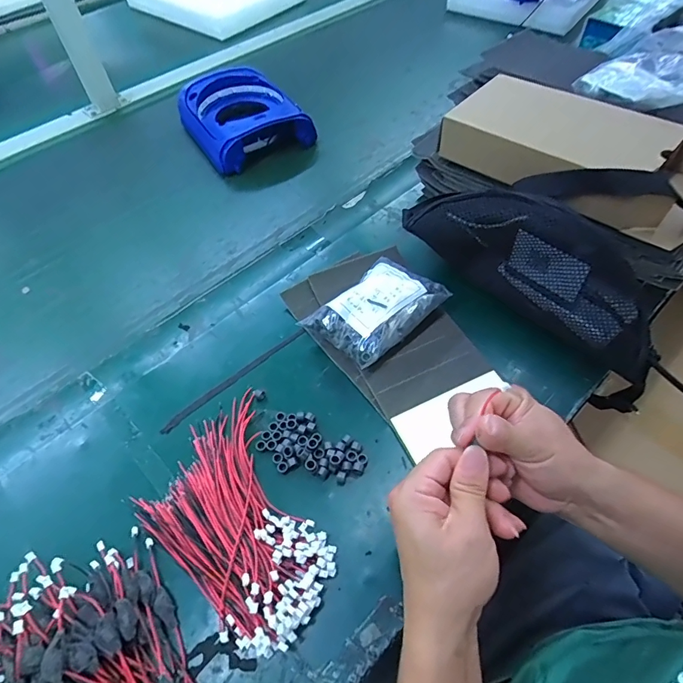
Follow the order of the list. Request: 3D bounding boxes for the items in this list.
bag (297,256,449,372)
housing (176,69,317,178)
[{"bbox_3d":[0.038,-0.035,0.483,0.139,0.055,0.093,-36,60,-20],"label":"bag"},{"bbox_3d":[-0.168,-0.376,0.744,0.167,0.099,0.204,-29,57,-17],"label":"housing"}]

